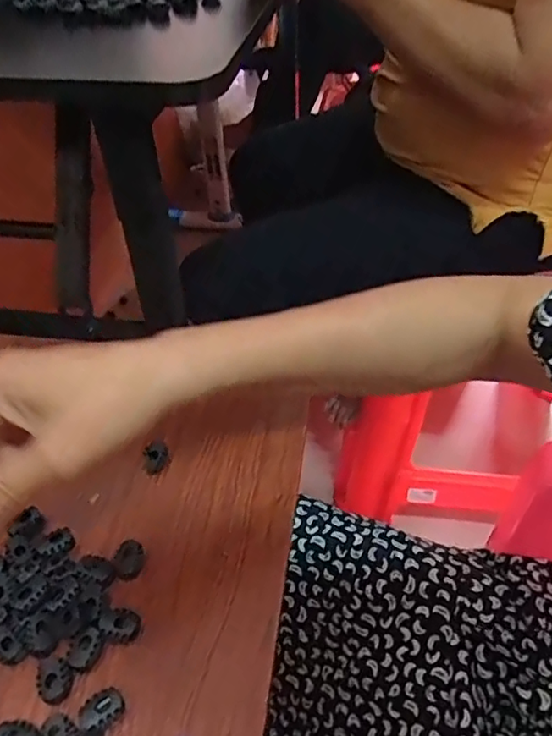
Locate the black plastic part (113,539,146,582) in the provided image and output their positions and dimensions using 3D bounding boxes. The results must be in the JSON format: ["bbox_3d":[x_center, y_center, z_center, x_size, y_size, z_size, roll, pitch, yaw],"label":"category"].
[{"bbox_3d":[-0.090,0.118,0.362,0.019,0.008,0.023,-11,45,-9],"label":"black plastic part"}]

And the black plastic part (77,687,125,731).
[{"bbox_3d":[-0.090,0.177,0.305,0.023,0.008,0.018,-29,50,-24],"label":"black plastic part"}]

